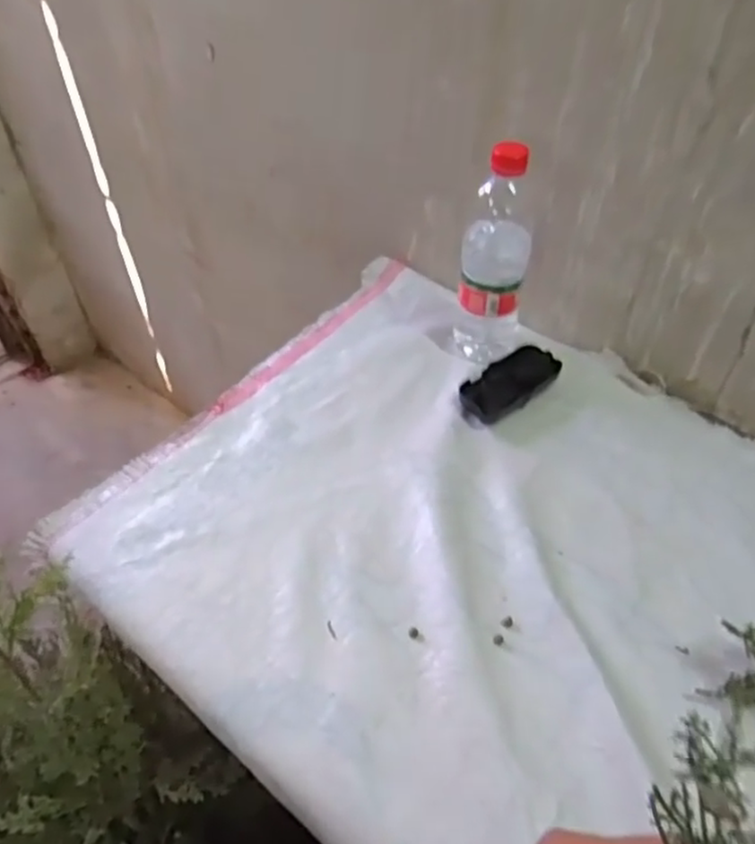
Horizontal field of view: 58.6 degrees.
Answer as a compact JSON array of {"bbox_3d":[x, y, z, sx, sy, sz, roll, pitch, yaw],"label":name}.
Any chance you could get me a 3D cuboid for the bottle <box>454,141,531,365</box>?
[{"bbox_3d":[0.114,-0.155,0.654,0.068,0.214,0.064,7,49,6],"label":"bottle"}]

